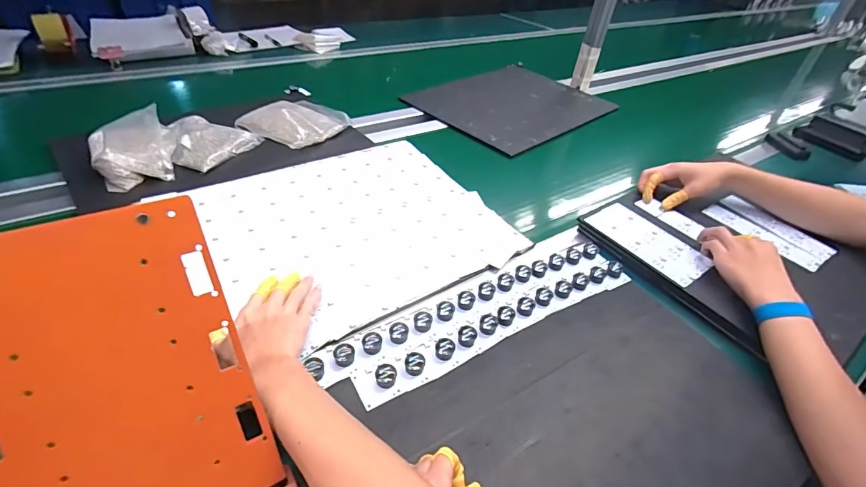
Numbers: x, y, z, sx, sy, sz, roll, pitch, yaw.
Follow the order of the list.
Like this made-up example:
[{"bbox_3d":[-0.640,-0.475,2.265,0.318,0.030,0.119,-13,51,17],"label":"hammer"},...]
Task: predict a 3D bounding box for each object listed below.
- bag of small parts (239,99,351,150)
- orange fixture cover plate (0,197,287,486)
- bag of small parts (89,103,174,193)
[{"bbox_3d":[-0.284,-0.248,0.853,0.182,0.027,0.160,22,43,17],"label":"bag of small parts"},{"bbox_3d":[-0.213,0.100,0.284,0.154,0.231,0.006,-19,9,-29],"label":"orange fixture cover plate"},{"bbox_3d":[-0.500,-0.157,0.699,0.115,0.056,0.162,-19,47,-27],"label":"bag of small parts"}]

